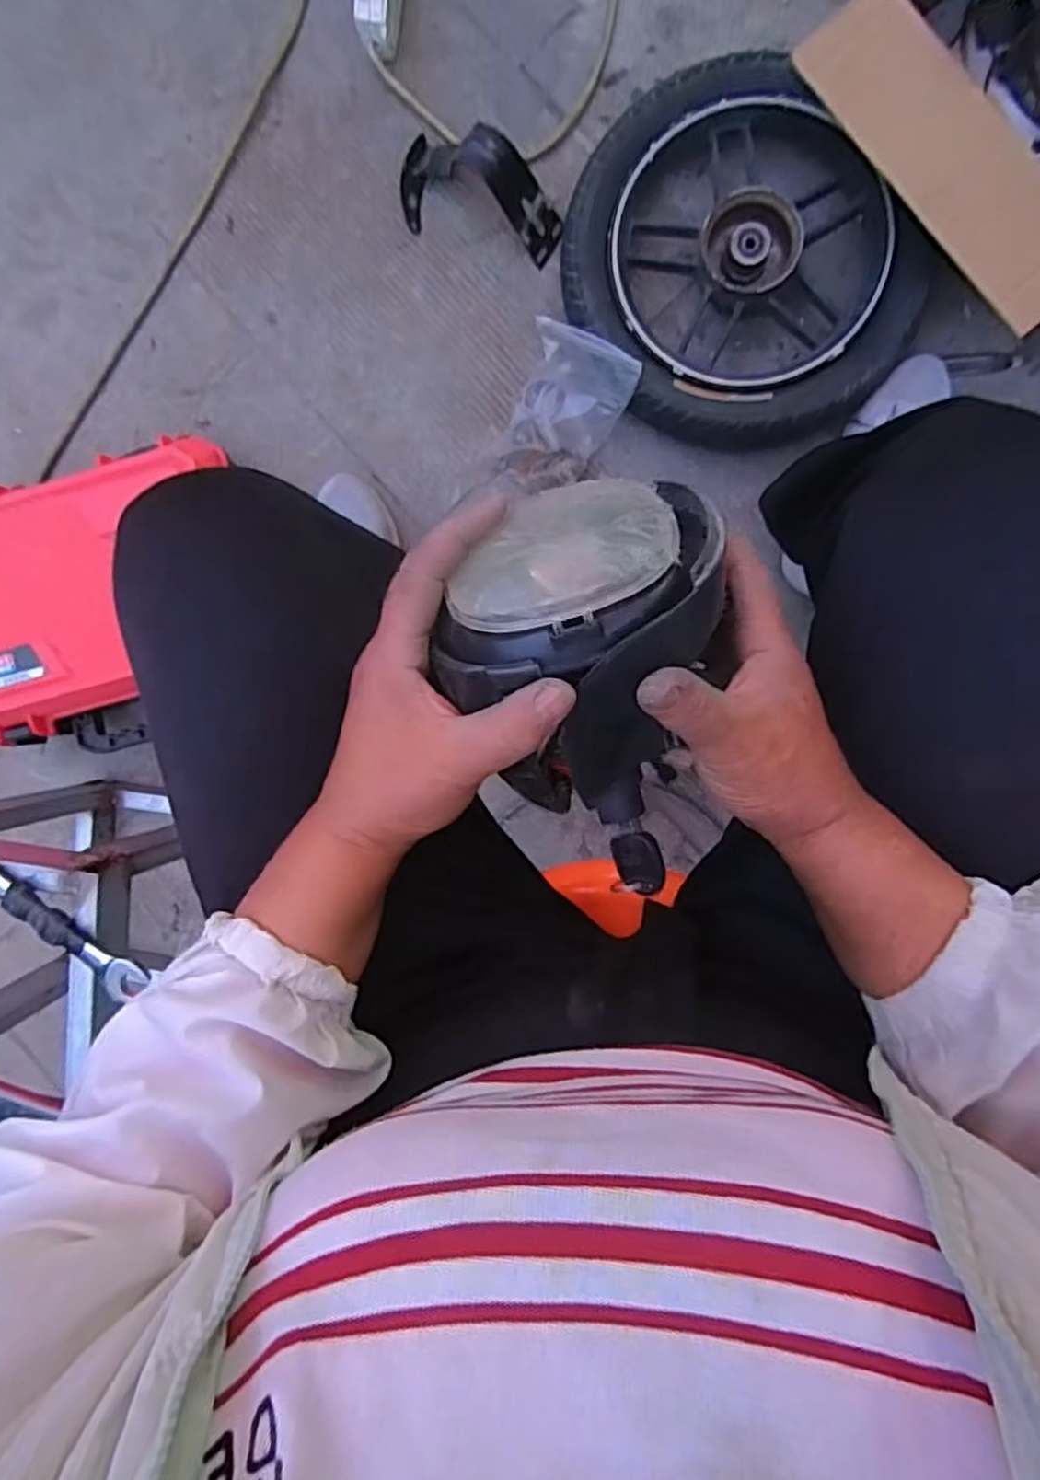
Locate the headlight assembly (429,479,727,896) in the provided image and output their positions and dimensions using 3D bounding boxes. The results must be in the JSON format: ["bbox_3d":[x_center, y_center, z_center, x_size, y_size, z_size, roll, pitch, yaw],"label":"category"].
[{"bbox_3d":[0.023,-0.021,0.309,0.107,0.092,0.172,11,95,7],"label":"headlight assembly"}]

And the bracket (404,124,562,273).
[{"bbox_3d":[-0.051,-0.554,0.735,0.183,0.081,0.081,31,97,5],"label":"bracket"}]

